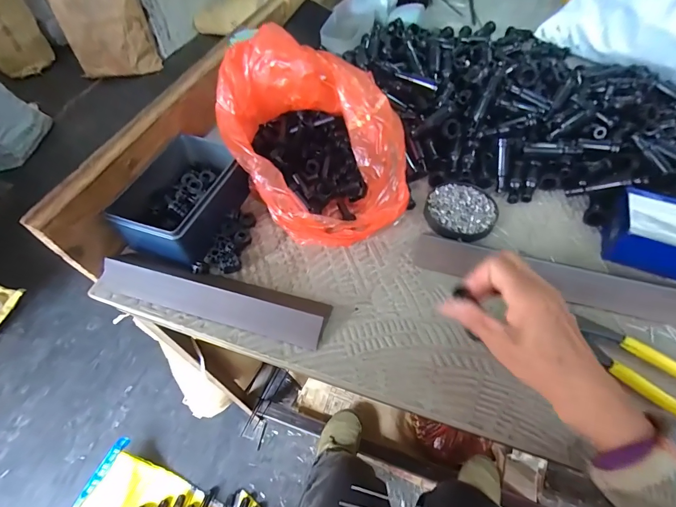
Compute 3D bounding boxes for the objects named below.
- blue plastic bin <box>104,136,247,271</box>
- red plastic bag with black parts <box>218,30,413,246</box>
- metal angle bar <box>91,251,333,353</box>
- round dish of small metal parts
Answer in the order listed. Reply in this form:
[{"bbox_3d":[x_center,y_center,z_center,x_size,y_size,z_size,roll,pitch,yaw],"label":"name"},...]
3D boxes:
[{"bbox_3d":[-0.170,-0.074,0.411,0.115,0.051,0.178,16,57,13],"label":"blue plastic bin"},{"bbox_3d":[-0.014,-0.130,0.403,0.191,0.141,0.226,-29,59,-18],"label":"red plastic bag with black parts"},{"bbox_3d":[-0.132,0.041,0.362,0.245,0.025,0.049,13,56,11],"label":"metal angle bar"},{"bbox_3d":[0.149,-0.051,0.428,0.081,0.017,0.083,-1,55,1],"label":"round dish of small metal parts"}]

